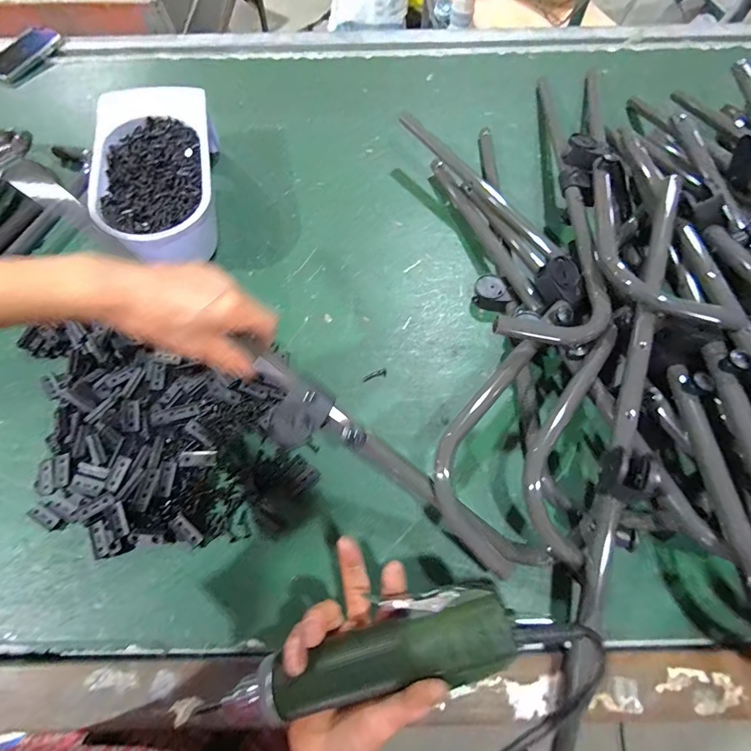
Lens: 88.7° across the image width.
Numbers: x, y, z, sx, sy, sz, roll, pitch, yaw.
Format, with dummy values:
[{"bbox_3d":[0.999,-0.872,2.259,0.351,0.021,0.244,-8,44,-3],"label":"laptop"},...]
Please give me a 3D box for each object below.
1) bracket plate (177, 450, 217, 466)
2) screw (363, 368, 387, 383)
[{"bbox_3d":[-0.188,0.088,0.406,0.036,0.008,0.015,2,63,-24],"label":"bracket plate"},{"bbox_3d":[-0.001,0.000,0.467,0.031,0.004,0.011,-22,67,-9],"label":"screw"}]

